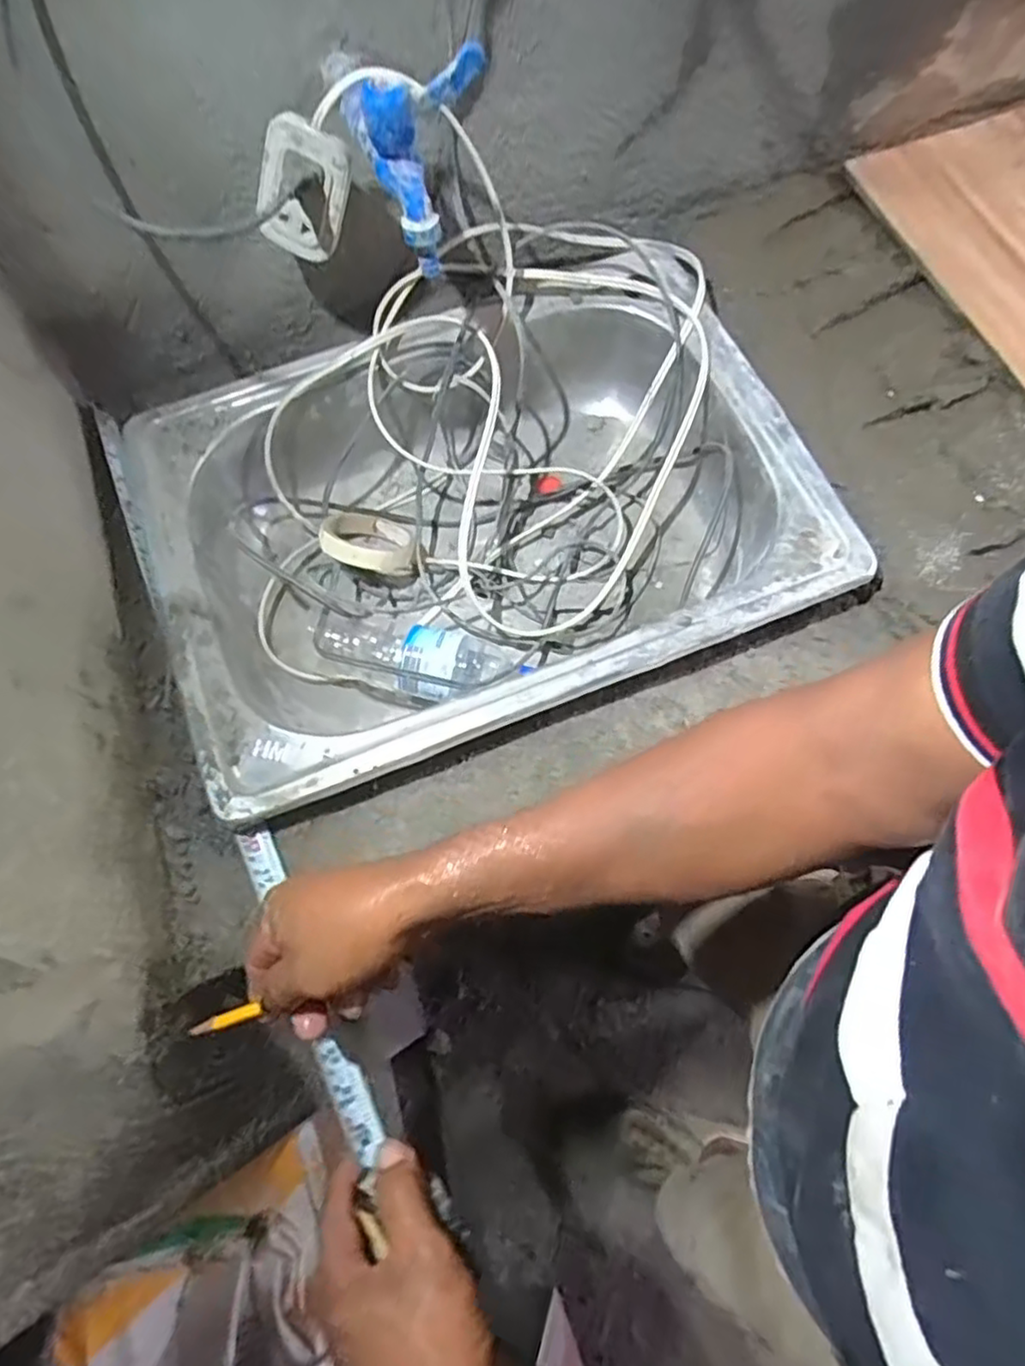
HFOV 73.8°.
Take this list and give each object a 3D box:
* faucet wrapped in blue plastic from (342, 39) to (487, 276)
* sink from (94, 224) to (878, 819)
[{"bbox_3d":[-0.057,-0.338,0.443,0.051,0.098,0.075,34,74,14],"label":"faucet wrapped in blue plastic"},{"bbox_3d":[-0.037,-0.154,0.617,0.537,0.136,0.434,-21,70,-6],"label":"sink"}]

